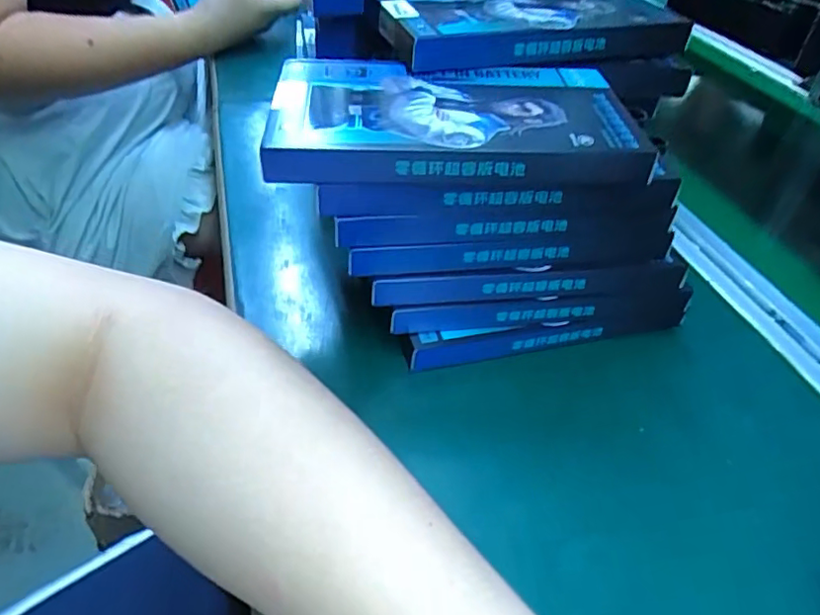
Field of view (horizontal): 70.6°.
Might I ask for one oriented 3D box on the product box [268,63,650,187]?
[{"bbox_3d":[0.020,-0.089,0.274,0.163,0.022,0.089,2,41,-6],"label":"product box"}]

